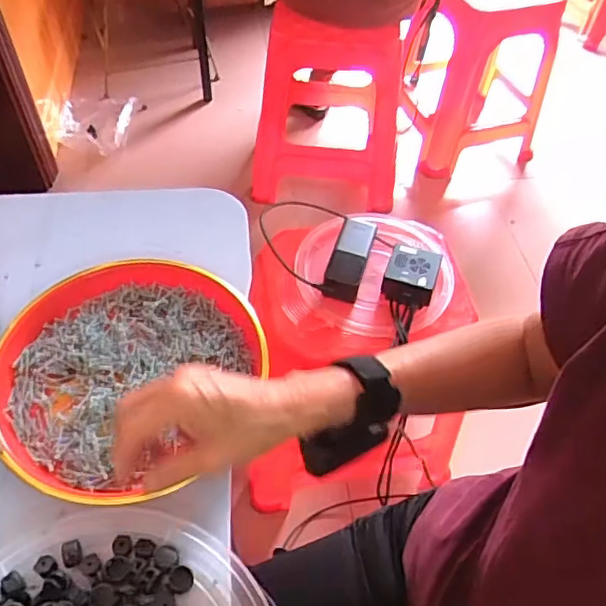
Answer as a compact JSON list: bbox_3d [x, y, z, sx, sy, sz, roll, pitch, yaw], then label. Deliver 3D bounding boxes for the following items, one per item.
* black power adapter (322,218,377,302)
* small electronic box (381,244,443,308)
[{"bbox_3d":[0.072,-0.070,0.861,0.053,0.047,0.142,16,54,8],"label":"black power adapter"},{"bbox_3d":[0.162,-0.042,0.844,0.072,0.045,0.079,20,54,11],"label":"small electronic box"}]

